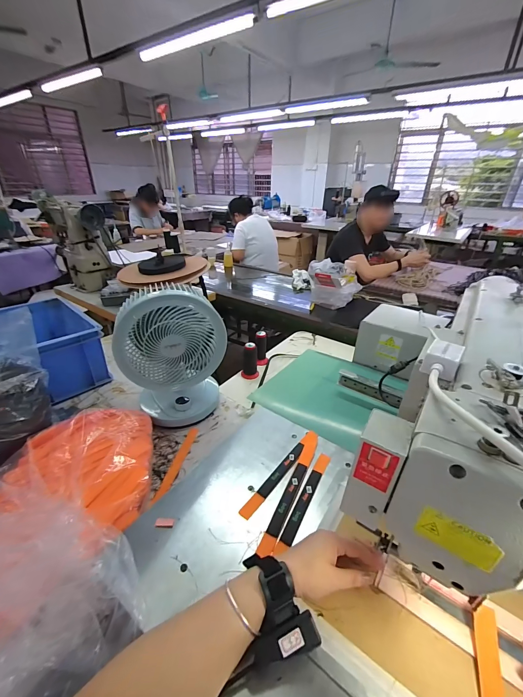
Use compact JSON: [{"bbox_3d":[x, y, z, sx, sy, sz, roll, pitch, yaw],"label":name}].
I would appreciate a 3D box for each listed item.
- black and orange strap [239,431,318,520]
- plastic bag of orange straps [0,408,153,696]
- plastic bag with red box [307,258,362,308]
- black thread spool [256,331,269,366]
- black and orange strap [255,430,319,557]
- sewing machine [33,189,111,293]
[{"bbox_3d":[0.041,0.219,0.536,0.024,0.005,0.223,23,37,34],"label":"black and orange strap"},{"bbox_3d":[-0.322,0.255,0.442,0.279,0.153,0.441,-9,31,-15],"label":"plastic bag of orange straps"},{"bbox_3d":[0.369,-0.324,1.502,0.263,0.192,0.330,6,31,10],"label":"plastic bag with red box"},{"bbox_3d":[0.002,0.000,1.040,0.045,0.123,0.047,0,30,-1],"label":"black thread spool"},{"bbox_3d":[0.060,0.234,0.515,0.026,0.006,0.253,14,33,22],"label":"black and orange strap"},{"bbox_3d":[-0.944,-0.537,1.513,0.191,0.399,0.435,-25,39,-37],"label":"sewing machine"}]

